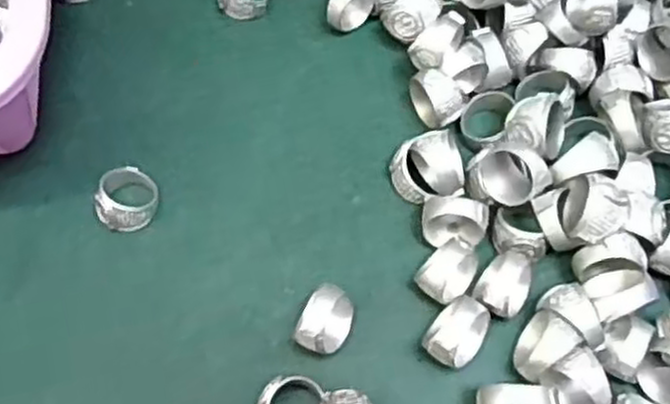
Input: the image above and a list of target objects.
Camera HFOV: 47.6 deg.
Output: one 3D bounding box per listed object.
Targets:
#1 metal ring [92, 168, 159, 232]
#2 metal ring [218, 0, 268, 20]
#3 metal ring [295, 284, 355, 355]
[{"bbox_3d":[-0.086,-0.002,0.314,0.025,0.016,0.024,0,65,0],"label":"metal ring"},{"bbox_3d":[-0.043,-0.100,0.359,0.023,0.018,0.022,0,65,0],"label":"metal ring"},{"bbox_3d":[-0.003,0.046,0.286,0.017,0.023,0.027,31,69,14],"label":"metal ring"}]

